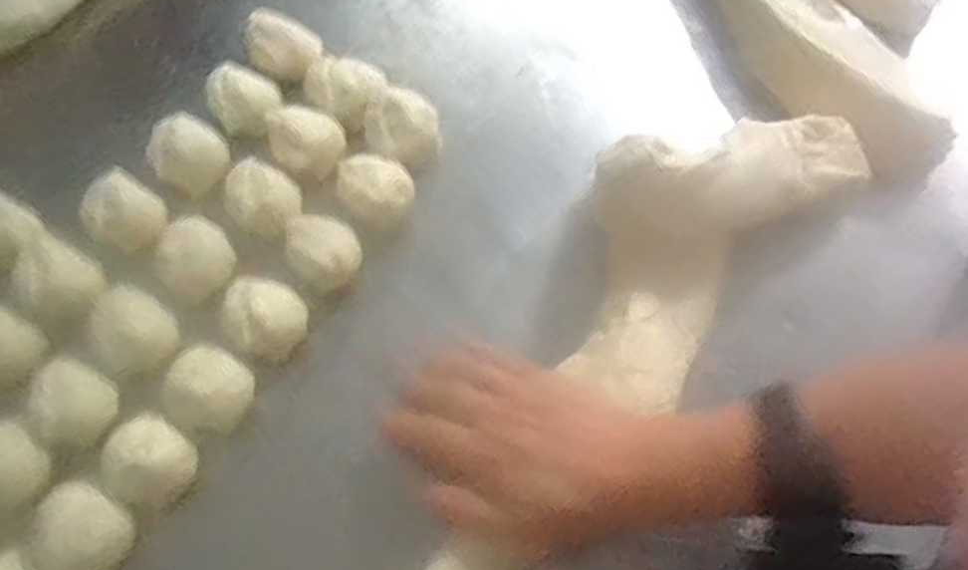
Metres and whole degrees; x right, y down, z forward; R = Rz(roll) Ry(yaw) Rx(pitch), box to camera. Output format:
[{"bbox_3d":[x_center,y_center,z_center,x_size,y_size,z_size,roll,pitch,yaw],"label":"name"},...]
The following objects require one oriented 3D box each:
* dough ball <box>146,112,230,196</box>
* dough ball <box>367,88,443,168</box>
[{"bbox_3d":[-0.209,-0.093,0.540,0.049,0.037,0.048,0,67,0],"label":"dough ball"},{"bbox_3d":[-0.058,-0.112,0.546,0.051,0.031,0.054,0,67,0],"label":"dough ball"}]

